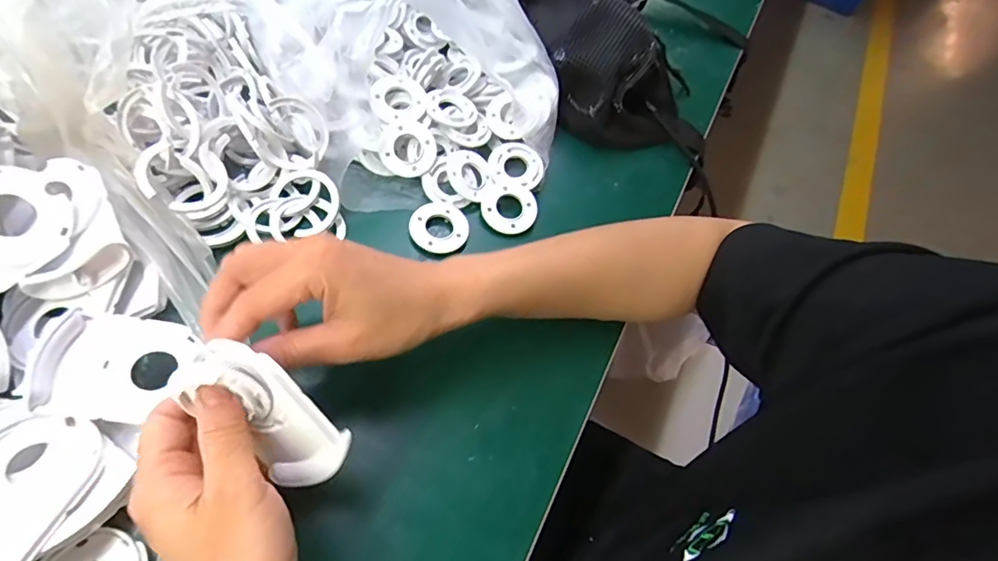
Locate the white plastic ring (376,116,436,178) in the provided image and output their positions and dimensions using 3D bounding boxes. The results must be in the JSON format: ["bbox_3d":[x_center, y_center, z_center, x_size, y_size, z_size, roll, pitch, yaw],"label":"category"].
[{"bbox_3d":[-0.072,-0.105,0.405,0.045,0.006,0.043,0,92,-5],"label":"white plastic ring"}]

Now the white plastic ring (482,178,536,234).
[{"bbox_3d":[0.008,-0.060,0.412,0.045,0.004,0.044,2,69,-4],"label":"white plastic ring"}]

